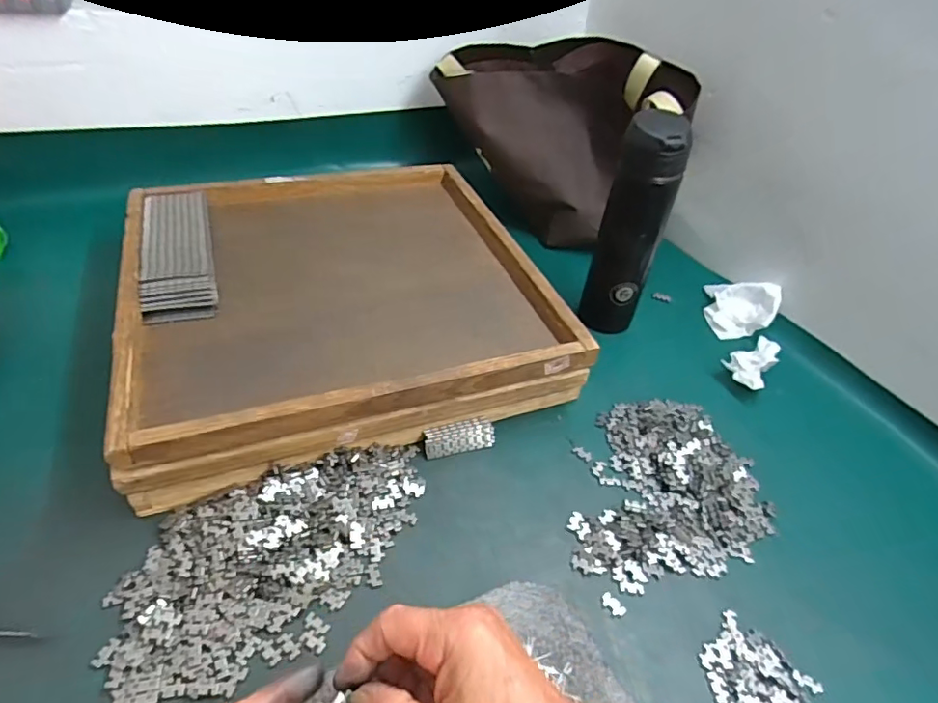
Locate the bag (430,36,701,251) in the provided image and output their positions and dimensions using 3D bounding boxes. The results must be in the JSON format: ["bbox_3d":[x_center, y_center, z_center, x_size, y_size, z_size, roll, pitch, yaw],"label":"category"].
[{"bbox_3d":[0.102,-0.303,0.760,0.345,0.213,0.121,32,46,27],"label":"bag"}]

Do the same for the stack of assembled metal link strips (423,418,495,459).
[{"bbox_3d":[-0.009,0.079,0.499,0.065,0.019,0.024,-8,43,-18],"label":"stack of assembled metal link strips"}]

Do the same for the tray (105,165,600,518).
[{"bbox_3d":[-0.139,-0.064,0.589,0.391,0.083,0.400,-10,44,-20],"label":"tray"}]

